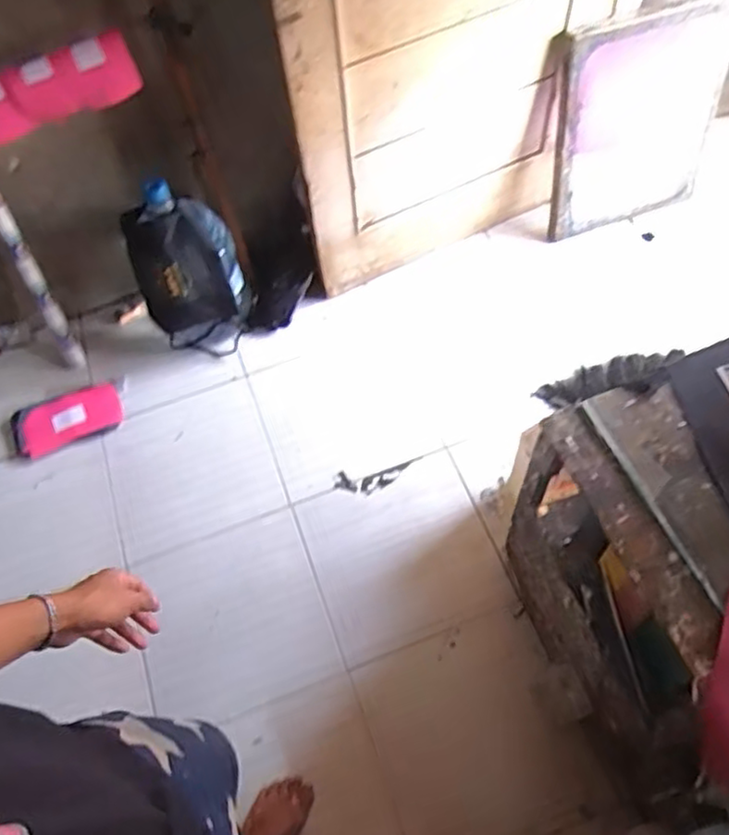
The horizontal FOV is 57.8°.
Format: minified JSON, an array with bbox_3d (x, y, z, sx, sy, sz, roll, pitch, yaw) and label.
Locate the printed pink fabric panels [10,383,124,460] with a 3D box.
[{"bbox_3d":[-0.779,0.007,1.718,0.281,0.028,0.167,-19,59,-9],"label":"printed pink fabric panels"}]

